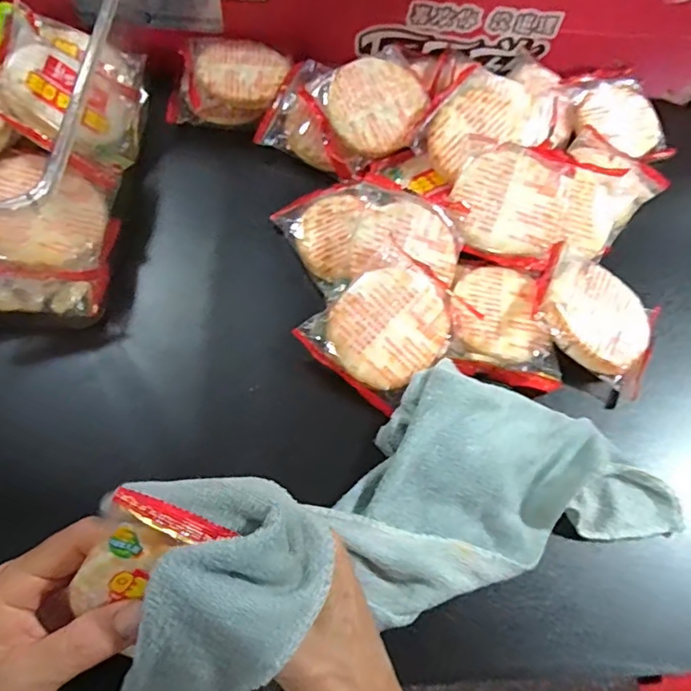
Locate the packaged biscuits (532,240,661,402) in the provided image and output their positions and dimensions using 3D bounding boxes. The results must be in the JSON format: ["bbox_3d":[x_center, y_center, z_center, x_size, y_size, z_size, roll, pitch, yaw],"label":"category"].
[{"bbox_3d":[0.183,-0.020,0.398,0.107,0.037,0.080,37,65,14],"label":"packaged biscuits"}]

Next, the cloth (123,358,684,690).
[{"bbox_3d":[0.037,0.099,0.312,0.305,0.101,0.135,-10,63,-35],"label":"cloth"}]

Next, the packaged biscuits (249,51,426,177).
[{"bbox_3d":[0.001,-0.201,0.463,0.128,0.043,0.100,21,67,9],"label":"packaged biscuits"}]

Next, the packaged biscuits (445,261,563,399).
[{"bbox_3d":[0.116,-0.017,0.394,0.078,0.020,0.096,10,62,0],"label":"packaged biscuits"}]

